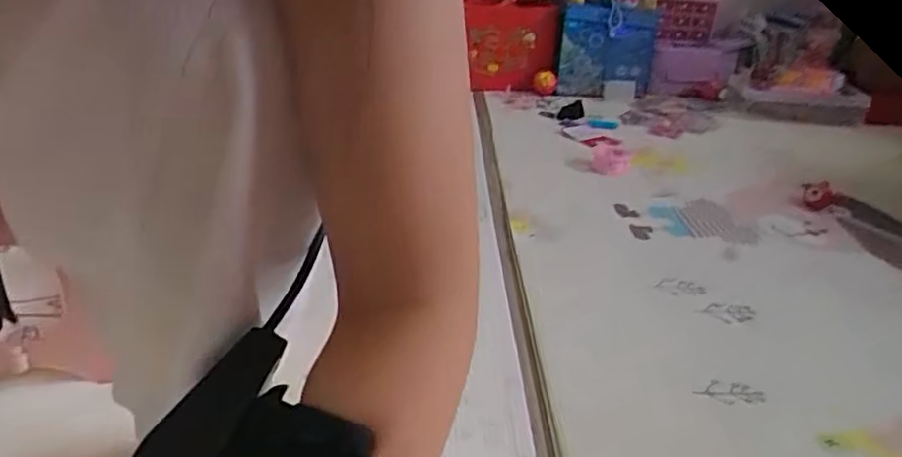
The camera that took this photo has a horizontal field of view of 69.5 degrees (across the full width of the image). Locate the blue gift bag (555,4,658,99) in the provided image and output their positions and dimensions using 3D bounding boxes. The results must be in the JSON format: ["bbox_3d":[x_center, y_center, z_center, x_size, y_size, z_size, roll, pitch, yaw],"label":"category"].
[{"bbox_3d":[0.405,-0.454,1.706,0.233,0.239,0.084,7,-8,13],"label":"blue gift bag"}]

